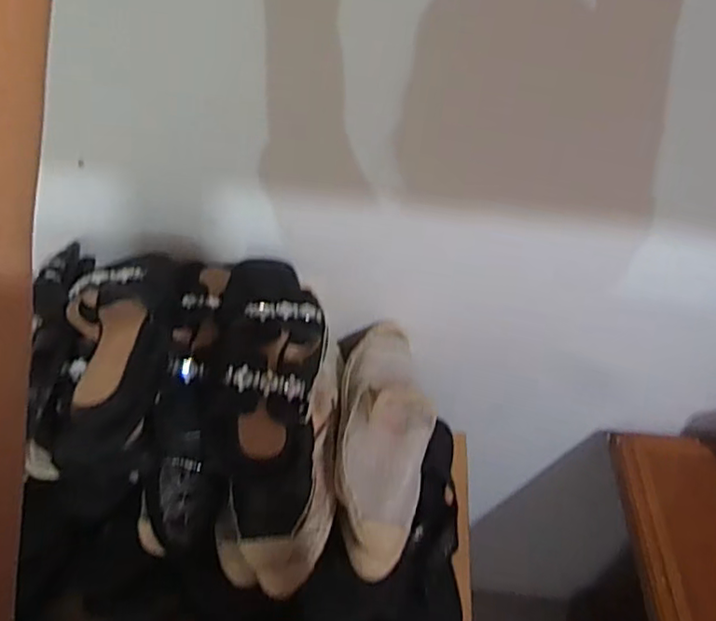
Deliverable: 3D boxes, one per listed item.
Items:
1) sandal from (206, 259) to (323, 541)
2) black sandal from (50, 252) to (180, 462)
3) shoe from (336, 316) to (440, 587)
[{"bbox_3d":[-0.092,0.077,0.644,0.115,0.095,0.303,0,66,-5],"label":"sandal"},{"bbox_3d":[-0.243,0.020,0.624,0.102,0.062,0.252,-1,48,-6],"label":"black sandal"},{"bbox_3d":[0.028,0.131,0.696,0.103,0.089,0.302,2,47,-3],"label":"shoe"}]

